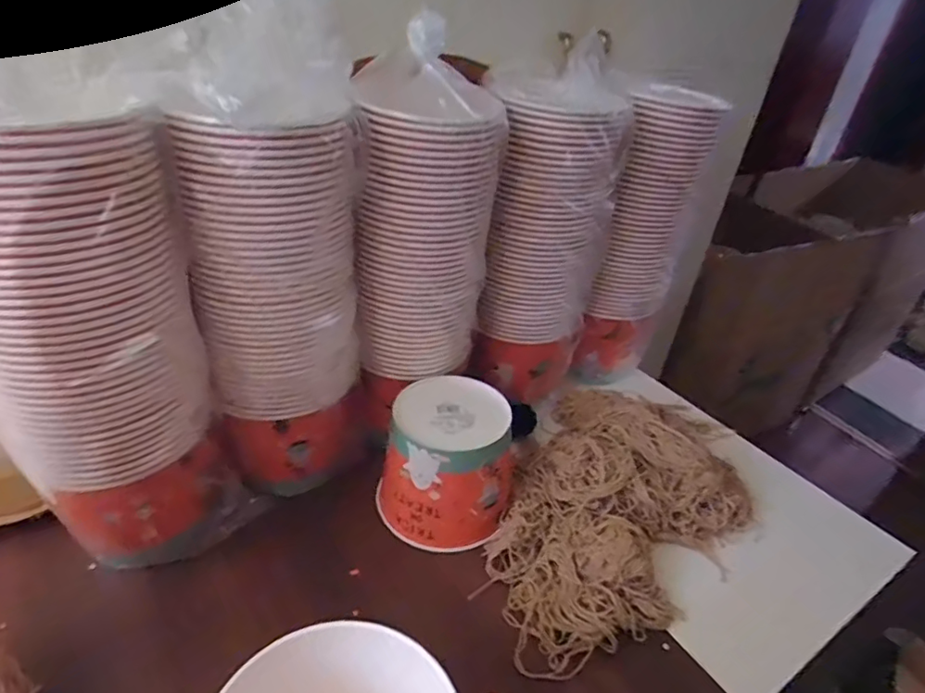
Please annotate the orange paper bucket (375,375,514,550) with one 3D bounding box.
[{"bbox_3d":[-0.014,0.131,0.634,0.130,0.136,0.132,5,35,-3],"label":"orange paper bucket"}]

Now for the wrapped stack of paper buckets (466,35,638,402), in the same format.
[{"bbox_3d":[0.105,-0.116,0.704,0.145,0.389,0.128,19,37,18],"label":"wrapped stack of paper buckets"}]

